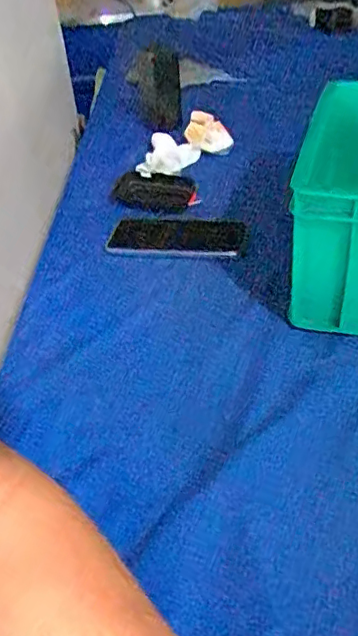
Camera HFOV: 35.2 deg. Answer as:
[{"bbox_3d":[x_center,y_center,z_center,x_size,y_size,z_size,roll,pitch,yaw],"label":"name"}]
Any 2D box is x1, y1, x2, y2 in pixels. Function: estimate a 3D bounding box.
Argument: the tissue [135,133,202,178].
[{"bbox_3d":[-0.016,-0.243,0.844,0.078,0.024,0.131,5,39,13],"label":"tissue"}]

